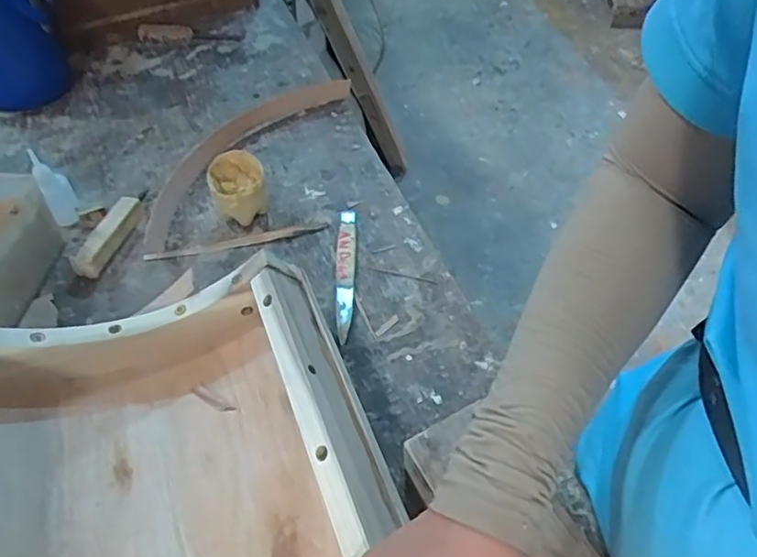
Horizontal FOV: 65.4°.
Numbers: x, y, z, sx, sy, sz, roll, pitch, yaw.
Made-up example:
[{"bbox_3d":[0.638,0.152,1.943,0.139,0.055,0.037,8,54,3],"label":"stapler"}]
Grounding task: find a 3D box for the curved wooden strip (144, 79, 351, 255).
[{"bbox_3d":[-0.163,-0.149,0.672,0.084,0.038,0.318,30,57,23],"label":"curved wooden strip"}]

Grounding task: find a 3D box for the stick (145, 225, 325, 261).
[{"bbox_3d":[-0.144,-0.037,0.595,0.178,0.006,0.014,-10,51,-7],"label":"stick"}]

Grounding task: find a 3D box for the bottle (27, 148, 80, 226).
[{"bbox_3d":[-0.328,-0.093,0.595,0.027,0.078,0.026,-27,55,-20],"label":"bottle"}]

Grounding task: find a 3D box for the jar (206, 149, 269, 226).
[{"bbox_3d":[-0.143,-0.091,0.606,0.053,0.060,0.056,0,50,1],"label":"jar"}]

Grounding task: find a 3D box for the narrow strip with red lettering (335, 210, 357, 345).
[{"bbox_3d":[-0.032,-0.010,0.567,0.018,0.008,0.165,-1,50,0],"label":"narrow strip with red lettering"}]

